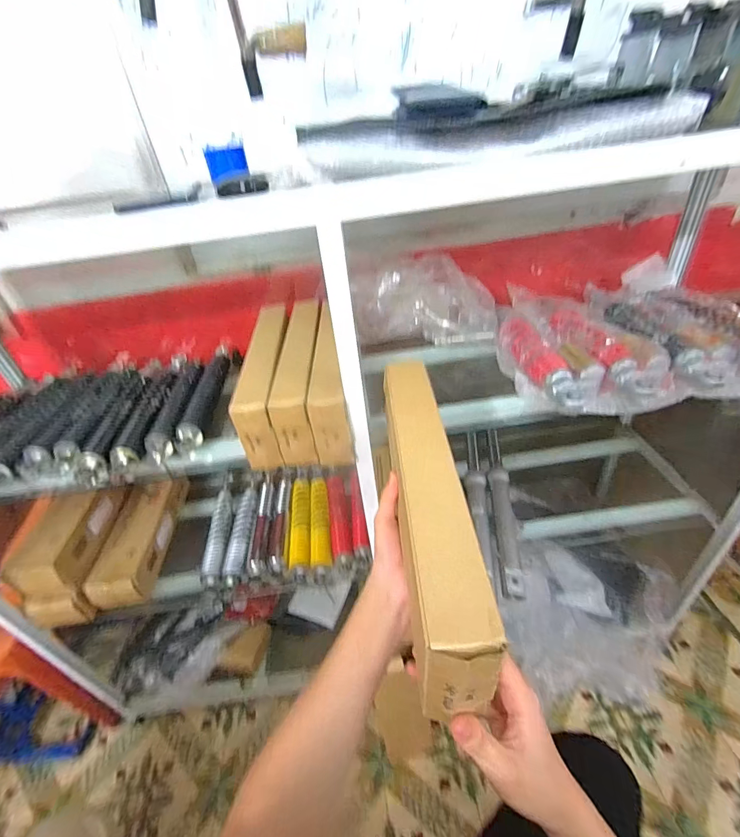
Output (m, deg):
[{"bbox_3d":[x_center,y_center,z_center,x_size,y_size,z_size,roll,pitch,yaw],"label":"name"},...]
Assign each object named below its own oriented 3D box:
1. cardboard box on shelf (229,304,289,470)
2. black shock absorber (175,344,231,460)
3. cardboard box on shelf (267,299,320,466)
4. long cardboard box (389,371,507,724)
[{"bbox_3d":[-0.179,-0.081,0.720,0.060,0.114,0.375,-8,37,0],"label":"cardboard box on shelf"},{"bbox_3d":[-0.310,-0.047,0.779,0.038,0.049,0.328,-8,37,0],"label":"black shock absorber"},{"bbox_3d":[-0.119,-0.084,0.711,0.059,0.111,0.362,-7,37,1],"label":"cardboard box on shelf"},{"bbox_3d":[0.058,0.065,0.409,0.057,0.072,0.373,-6,39,3],"label":"long cardboard box"}]

